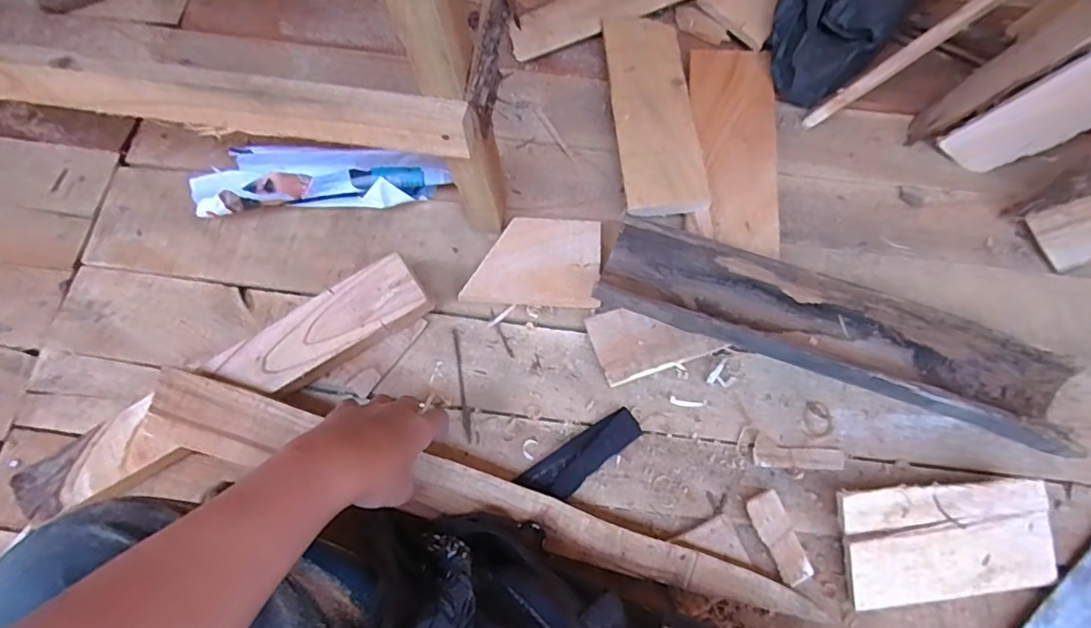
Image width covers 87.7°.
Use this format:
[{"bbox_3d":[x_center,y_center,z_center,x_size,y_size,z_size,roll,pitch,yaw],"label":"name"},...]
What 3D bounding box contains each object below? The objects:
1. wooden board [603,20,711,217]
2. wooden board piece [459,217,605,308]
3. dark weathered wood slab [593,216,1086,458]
[{"bbox_3d":[0.119,-0.225,0.623,0.084,0.015,0.250,-3,73,-2],"label":"wooden board"},{"bbox_3d":[-0.011,-0.053,0.583,0.131,0.021,0.094,3,72,0],"label":"wooden board piece"},{"bbox_3d":[0.259,0.021,0.530,0.419,0.076,0.093,19,73,5],"label":"dark weathered wood slab"}]

